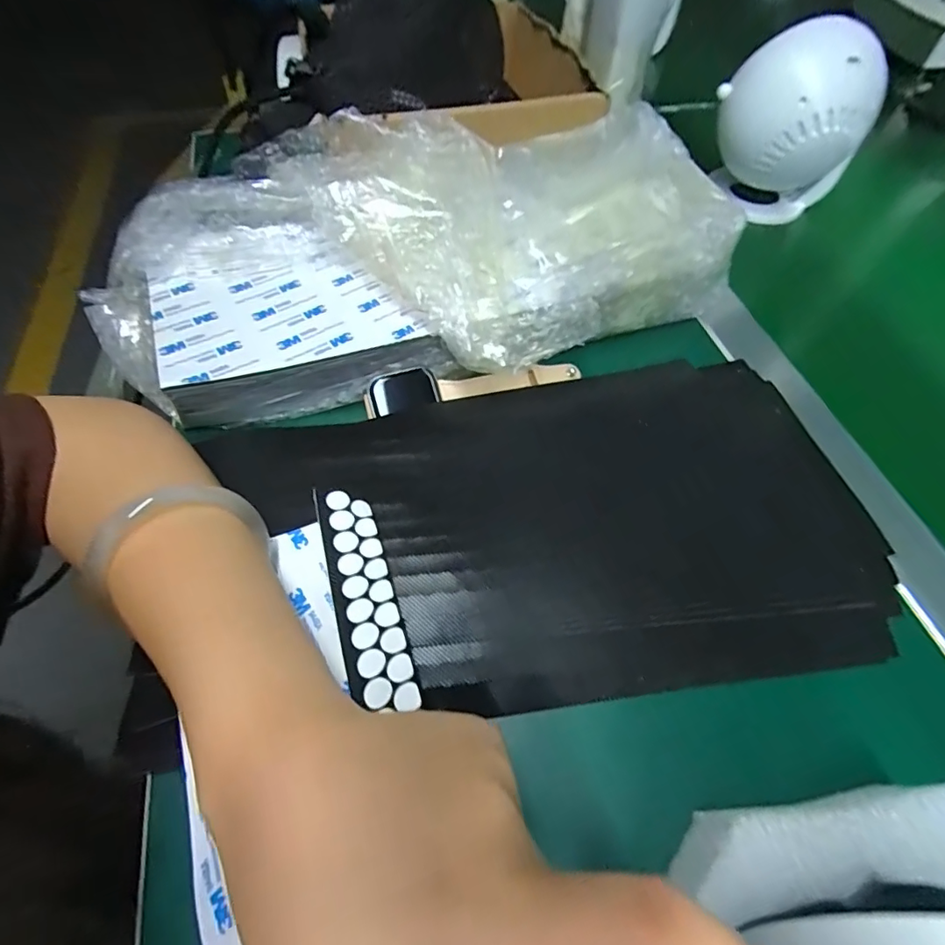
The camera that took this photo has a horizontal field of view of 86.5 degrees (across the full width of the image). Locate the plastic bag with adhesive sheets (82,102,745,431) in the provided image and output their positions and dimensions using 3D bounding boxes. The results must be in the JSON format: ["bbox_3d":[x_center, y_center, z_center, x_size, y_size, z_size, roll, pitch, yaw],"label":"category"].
[{"bbox_3d":[-0.031,-0.139,0.302,0.375,0.051,0.187,-10,75,-5],"label":"plastic bag with adhesive sheets"}]

